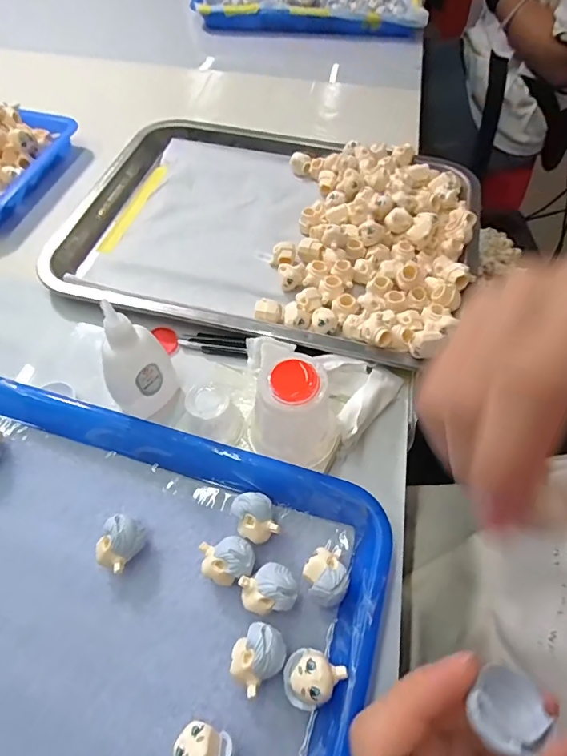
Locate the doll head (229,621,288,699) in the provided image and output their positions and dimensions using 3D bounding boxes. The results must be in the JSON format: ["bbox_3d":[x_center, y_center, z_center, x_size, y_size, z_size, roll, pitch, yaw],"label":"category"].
[{"bbox_3d":[-0.012,0.135,0.218,0.027,0.024,0.022,-37,66,-21],"label":"doll head"}]

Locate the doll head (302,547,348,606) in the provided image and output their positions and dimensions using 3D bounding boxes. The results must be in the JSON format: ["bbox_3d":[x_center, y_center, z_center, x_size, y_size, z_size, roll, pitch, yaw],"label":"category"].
[{"bbox_3d":[0.022,0.106,0.238,0.021,0.025,0.028,-7,59,-5],"label":"doll head"}]

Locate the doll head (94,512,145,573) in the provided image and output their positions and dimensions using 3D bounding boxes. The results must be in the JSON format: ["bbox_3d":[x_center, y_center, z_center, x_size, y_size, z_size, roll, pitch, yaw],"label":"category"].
[{"bbox_3d":[-0.089,0.093,0.247,0.021,0.024,0.027,20,60,11],"label":"doll head"}]

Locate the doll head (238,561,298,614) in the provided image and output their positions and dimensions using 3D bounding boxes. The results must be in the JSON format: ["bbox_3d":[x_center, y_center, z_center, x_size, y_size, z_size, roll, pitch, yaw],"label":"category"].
[{"bbox_3d":[-0.007,0.112,0.234,0.026,0.022,0.023,-25,62,-16],"label":"doll head"}]

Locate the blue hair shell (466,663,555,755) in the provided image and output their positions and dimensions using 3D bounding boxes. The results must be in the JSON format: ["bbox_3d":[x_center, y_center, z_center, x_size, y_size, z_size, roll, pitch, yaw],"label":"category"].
[{"bbox_3d":[0.069,0.101,0.137,0.022,0.013,0.022,1,58,-1],"label":"blue hair shell"}]

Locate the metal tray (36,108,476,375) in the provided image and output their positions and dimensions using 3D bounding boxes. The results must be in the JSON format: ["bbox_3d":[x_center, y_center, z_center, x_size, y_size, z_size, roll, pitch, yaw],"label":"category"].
[{"bbox_3d":[-0.018,-0.148,0.402,0.358,0.036,0.261,13,59,7],"label":"metal tray"}]

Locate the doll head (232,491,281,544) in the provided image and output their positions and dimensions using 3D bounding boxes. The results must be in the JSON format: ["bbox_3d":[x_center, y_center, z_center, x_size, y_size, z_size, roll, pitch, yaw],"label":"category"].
[{"bbox_3d":[-0.016,0.081,0.255,0.021,0.022,0.026,-18,60,-12],"label":"doll head"}]

